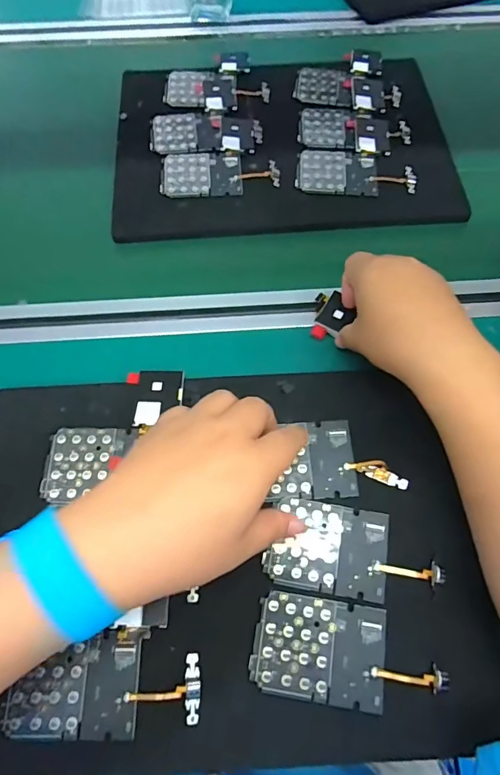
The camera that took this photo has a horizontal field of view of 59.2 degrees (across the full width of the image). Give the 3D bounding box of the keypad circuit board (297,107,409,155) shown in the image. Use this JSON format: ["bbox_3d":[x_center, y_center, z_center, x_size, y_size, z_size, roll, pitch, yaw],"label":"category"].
[{"bbox_3d":[0.110,-0.271,0.466,0.115,0.005,0.056,11,65,5],"label":"keypad circuit board"}]

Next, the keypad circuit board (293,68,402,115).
[{"bbox_3d":[0.109,-0.333,0.494,0.116,0.007,0.062,15,65,7],"label":"keypad circuit board"}]

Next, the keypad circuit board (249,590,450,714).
[{"bbox_3d":[0.060,0.164,0.272,0.113,0.004,0.055,7,64,4],"label":"keypad circuit board"}]

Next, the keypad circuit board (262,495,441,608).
[{"bbox_3d":[0.069,0.110,0.295,0.112,0.006,0.056,9,64,5],"label":"keypad circuit board"}]

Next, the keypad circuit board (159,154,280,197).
[{"bbox_3d":[-0.031,-0.216,0.445,0.116,0.006,0.054,-4,64,-2],"label":"keypad circuit board"}]

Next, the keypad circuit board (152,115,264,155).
[{"bbox_3d":[-0.047,-0.273,0.468,0.116,0.004,0.057,-4,64,-2],"label":"keypad circuit board"}]

